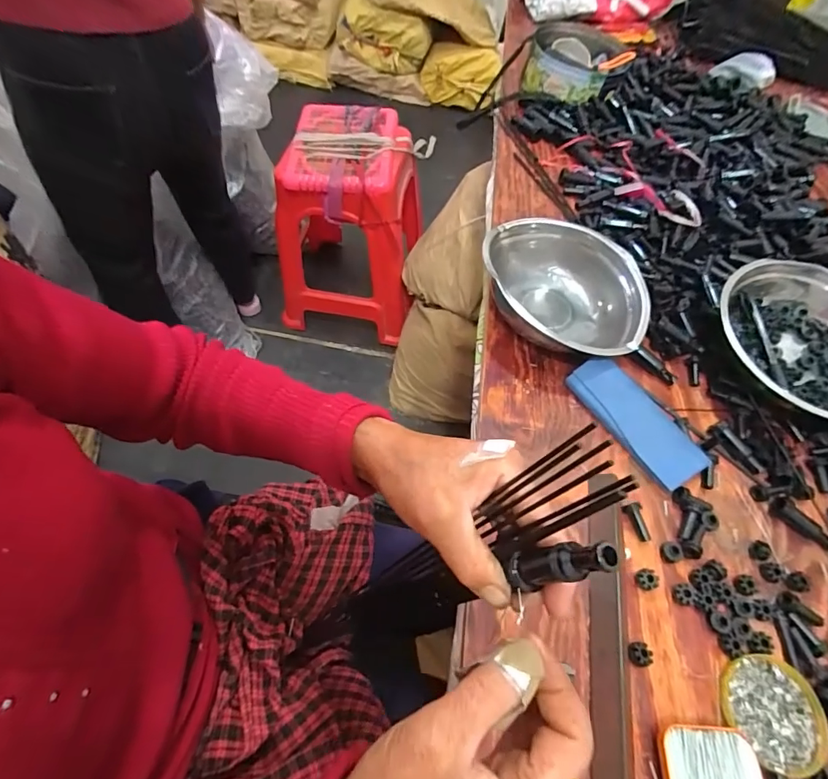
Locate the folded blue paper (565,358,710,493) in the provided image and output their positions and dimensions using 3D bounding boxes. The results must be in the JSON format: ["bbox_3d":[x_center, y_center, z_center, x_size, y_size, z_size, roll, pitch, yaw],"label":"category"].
[{"bbox_3d":[0.243,0.031,0.517,0.058,0.011,0.158,-38,71,-1],"label":"folded blue paper"}]

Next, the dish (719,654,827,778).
[{"bbox_3d":[0.305,0.274,0.399,0.087,0.008,0.081,4,59,-6],"label":"dish"}]

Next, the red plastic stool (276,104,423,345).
[{"bbox_3d":[-0.165,-0.444,1.306,0.353,0.470,0.376,9,59,-3],"label":"red plastic stool"}]

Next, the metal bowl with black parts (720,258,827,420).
[{"bbox_3d":[0.462,-0.050,0.549,0.182,0.075,0.189,1,57,-2],"label":"metal bowl with black parts"}]

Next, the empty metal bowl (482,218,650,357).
[{"bbox_3d":[0.185,-0.124,0.587,0.182,0.058,0.220,-25,66,-21],"label":"empty metal bowl"}]

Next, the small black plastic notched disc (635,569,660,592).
[{"bbox_3d":[0.220,0.179,0.442,0.018,0.009,0.018,4,59,-6],"label":"small black plastic notched disc"}]

